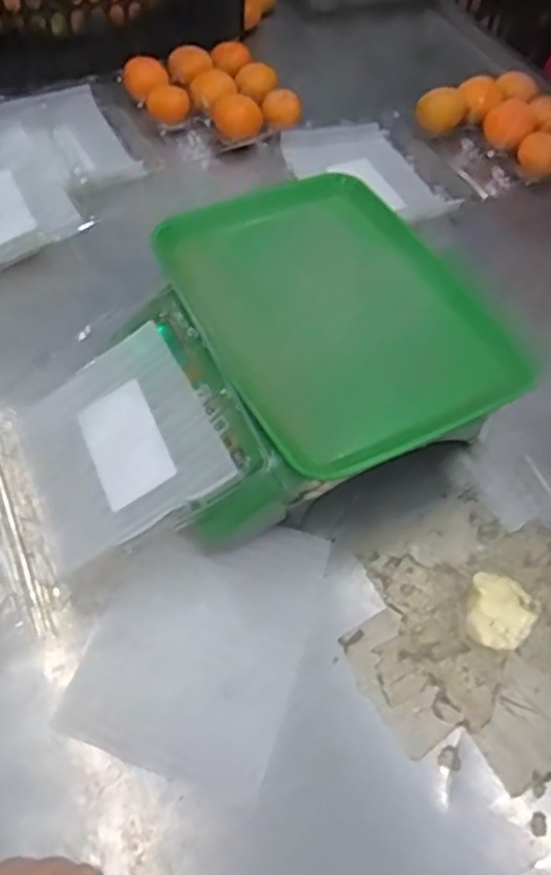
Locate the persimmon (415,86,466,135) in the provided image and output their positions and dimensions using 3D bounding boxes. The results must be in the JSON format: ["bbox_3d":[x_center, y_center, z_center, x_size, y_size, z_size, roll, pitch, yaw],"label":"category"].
[{"bbox_3d":[0.216,-0.428,0.910,0.060,0.042,0.060,16,56,6],"label":"persimmon"}]

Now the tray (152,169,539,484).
[{"bbox_3d":[0.056,-0.109,0.587,0.238,0.027,0.297,-22,60,-18],"label":"tray"}]

